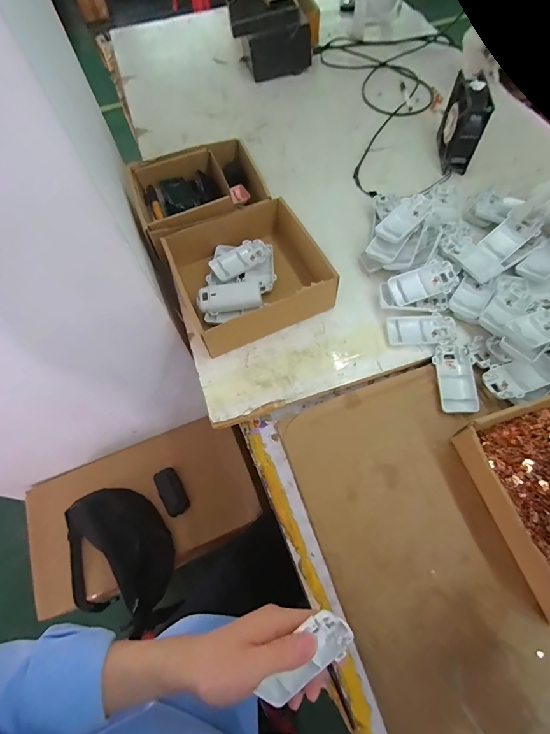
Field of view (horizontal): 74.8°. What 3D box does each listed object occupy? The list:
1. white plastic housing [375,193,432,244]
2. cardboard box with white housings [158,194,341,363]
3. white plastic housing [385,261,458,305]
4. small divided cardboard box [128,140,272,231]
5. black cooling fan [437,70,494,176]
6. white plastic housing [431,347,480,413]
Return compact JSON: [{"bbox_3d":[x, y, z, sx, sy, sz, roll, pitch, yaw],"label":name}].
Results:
[{"bbox_3d":[0.202,-0.229,0.553,0.103,0.016,0.046,-42,68,-16],"label":"white plastic housing"},{"bbox_3d":[-0.041,-0.137,0.537,0.199,0.067,0.196,-25,66,-8],"label":"cardboard box with white housings"},{"bbox_3d":[0.218,-0.123,0.530,0.095,0.015,0.049,-18,75,1],"label":"white plastic housing"},{"bbox_3d":[-0.127,-0.295,0.627,0.211,0.080,0.176,-20,65,-5],"label":"small divided cardboard box"},{"bbox_3d":[0.339,-0.443,0.652,0.049,0.119,0.118,1,65,4],"label":"black cooling fan"},{"bbox_3d":[0.243,0.016,0.487,0.047,0.020,0.096,2,65,5],"label":"white plastic housing"}]

